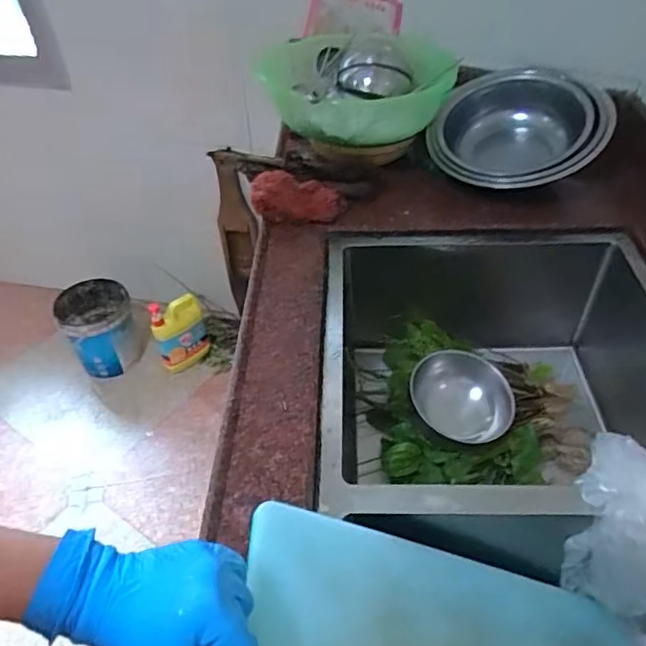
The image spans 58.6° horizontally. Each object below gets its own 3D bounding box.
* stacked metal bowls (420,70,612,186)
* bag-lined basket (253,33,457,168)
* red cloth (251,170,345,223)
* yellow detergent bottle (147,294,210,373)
[{"bbox_3d":[0.291,-0.282,0.895,0.229,0.100,0.249,-10,61,18],"label":"stacked metal bowls"},{"bbox_3d":[0.049,-0.347,0.932,0.263,0.161,0.252,-12,44,-10],"label":"bag-lined basket"},{"bbox_3d":[-0.037,-0.185,0.843,0.130,0.060,0.053,2,42,2],"label":"red cloth"},{"bbox_3d":[-0.412,0.035,1.677,0.146,0.215,0.083,-16,44,-14],"label":"yellow detergent bottle"}]

